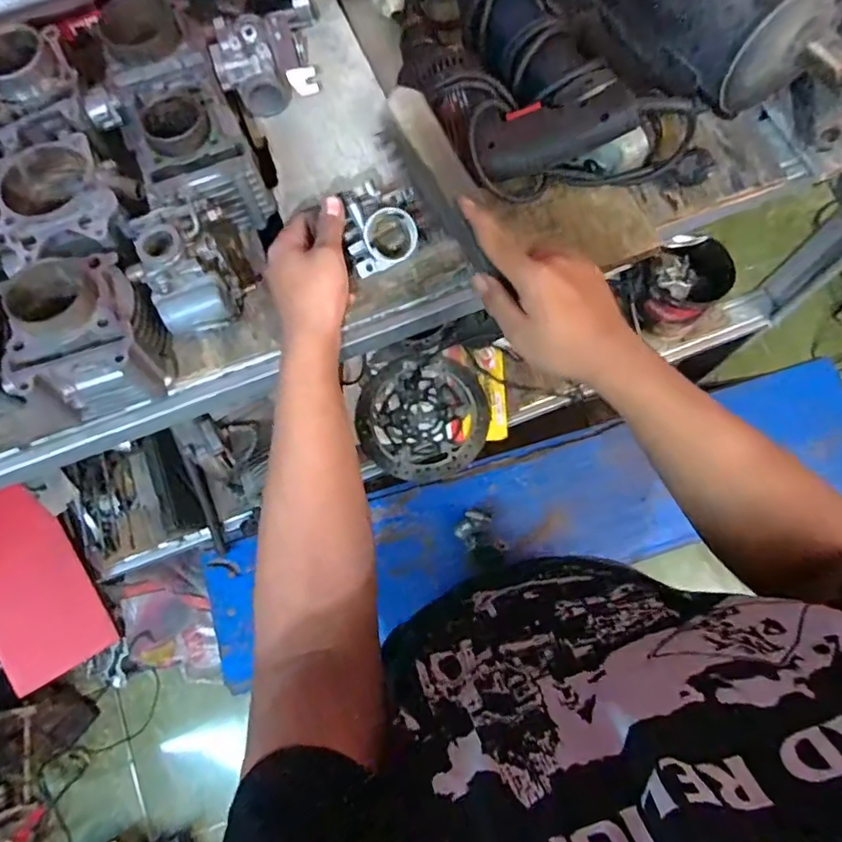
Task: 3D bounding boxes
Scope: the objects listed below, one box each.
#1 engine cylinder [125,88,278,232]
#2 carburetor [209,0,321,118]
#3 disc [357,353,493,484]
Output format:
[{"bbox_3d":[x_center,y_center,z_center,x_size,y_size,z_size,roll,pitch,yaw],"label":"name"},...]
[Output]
[{"bbox_3d":[-0.214,-0.250,0.552,0.102,0.080,0.136,-23,75,-4],"label":"engine cylinder"},{"bbox_3d":[-0.158,-0.383,0.597,0.099,0.056,0.120,-6,75,0],"label":"carburetor"},{"bbox_3d":[0.002,-0.009,1.111,0.246,0.019,0.243,0,75,2],"label":"disc"}]

